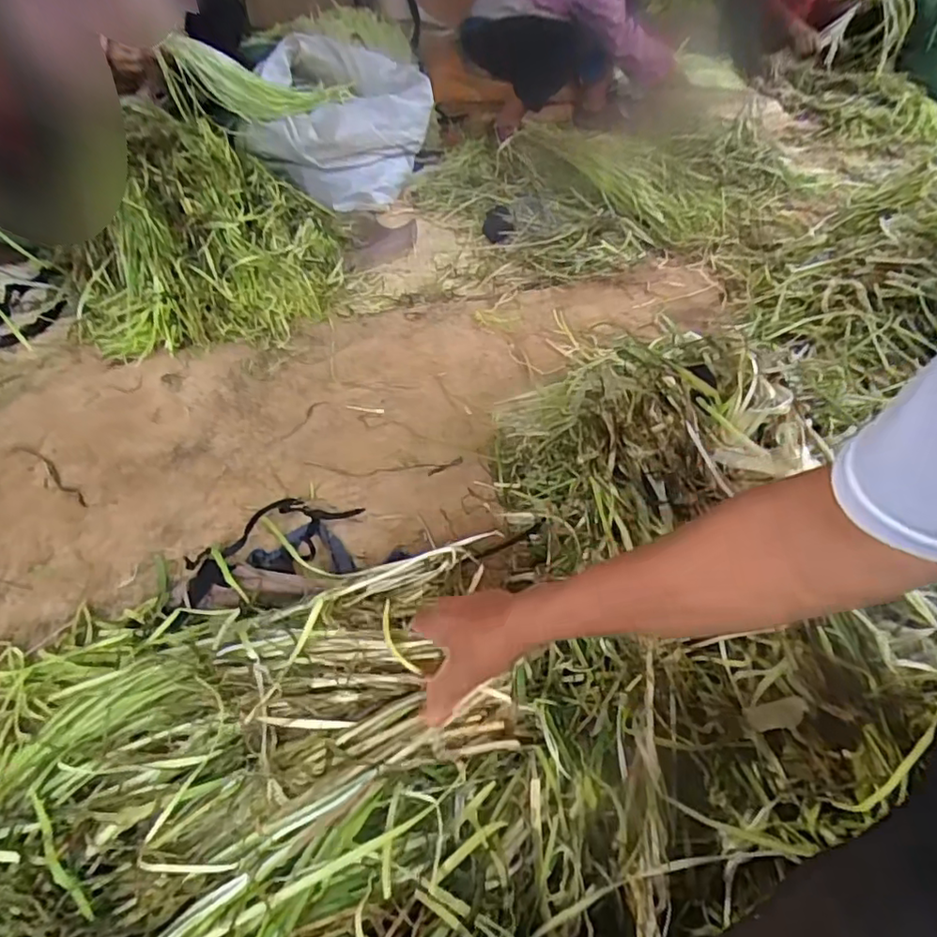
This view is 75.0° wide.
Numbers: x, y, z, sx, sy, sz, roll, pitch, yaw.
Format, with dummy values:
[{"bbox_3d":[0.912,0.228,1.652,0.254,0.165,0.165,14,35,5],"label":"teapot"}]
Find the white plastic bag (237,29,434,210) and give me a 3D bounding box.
[{"bbox_3d":[-0.335,-0.898,1.593,0.318,0.335,0.400,19,46,13],"label":"white plastic bag"}]

